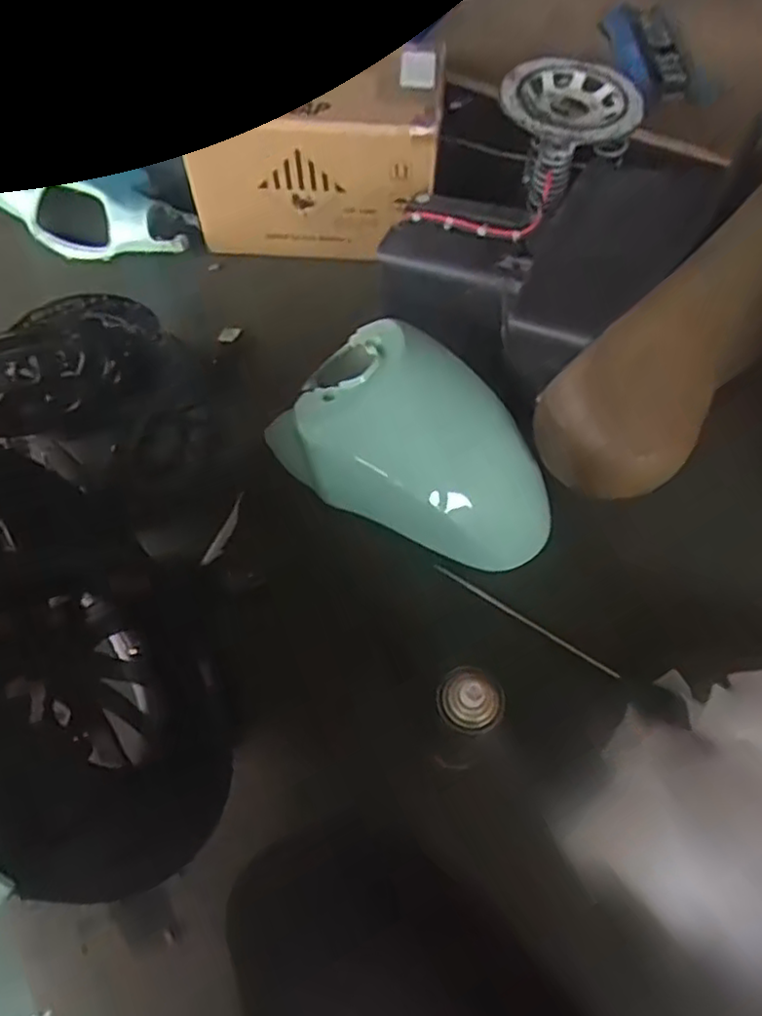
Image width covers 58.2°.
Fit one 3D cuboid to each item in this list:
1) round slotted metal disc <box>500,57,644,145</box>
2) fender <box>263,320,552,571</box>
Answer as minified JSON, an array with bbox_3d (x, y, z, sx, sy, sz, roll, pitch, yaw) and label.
[{"bbox_3d":[0.259,-0.560,0.945,0.188,0.034,0.152,37,68,18],"label":"round slotted metal disc"},{"bbox_3d":[0.056,-0.076,0.891,0.353,0.190,0.197,19,64,10],"label":"fender"}]

